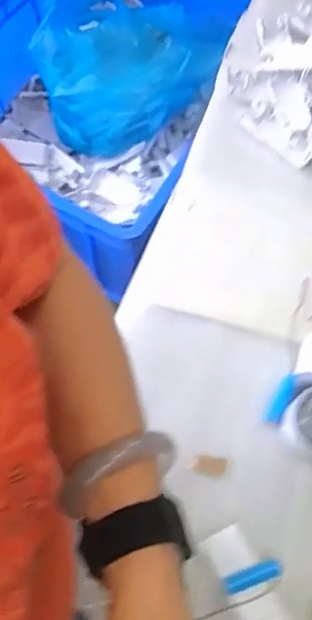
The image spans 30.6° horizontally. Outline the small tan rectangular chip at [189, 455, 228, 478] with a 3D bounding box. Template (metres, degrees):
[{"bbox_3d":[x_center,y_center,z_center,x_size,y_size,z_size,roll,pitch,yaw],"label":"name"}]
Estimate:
[{"bbox_3d":[0.049,0.145,0.528,0.031,0.014,0.018,14,66,4],"label":"small tan rectangular chip"}]

